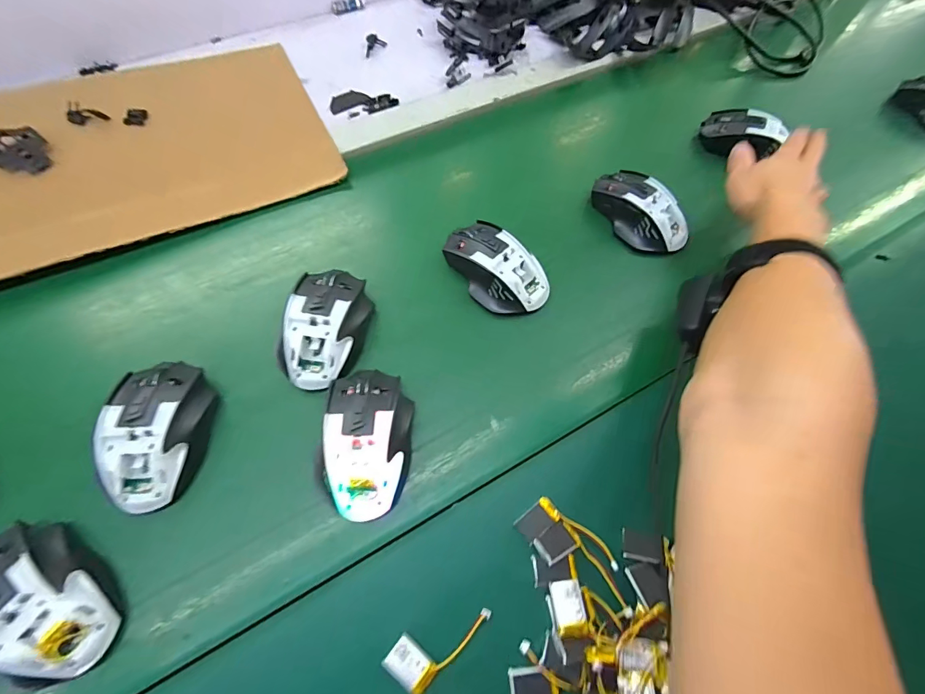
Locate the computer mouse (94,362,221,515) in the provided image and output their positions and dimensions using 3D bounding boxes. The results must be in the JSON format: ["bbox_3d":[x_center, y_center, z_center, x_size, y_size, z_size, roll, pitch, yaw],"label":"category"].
[{"bbox_3d":[-0.245,0.069,0.335,0.076,0.043,0.119,-5,65,-4],"label":"computer mouse"}]

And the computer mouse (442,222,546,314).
[{"bbox_3d":[0.033,-0.079,0.411,0.061,0.035,0.109,-39,71,-17],"label":"computer mouse"}]

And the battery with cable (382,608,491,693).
[{"bbox_3d":[-0.017,0.200,0.288,0.070,0.011,0.033,-39,71,-17],"label":"battery with cable"}]

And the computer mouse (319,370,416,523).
[{"bbox_3d":[-0.078,0.076,0.334,0.073,0.035,0.116,-1,65,-2],"label":"computer mouse"}]

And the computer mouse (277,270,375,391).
[{"bbox_3d":[-0.124,-0.018,0.380,0.077,0.038,0.111,6,65,2],"label":"computer mouse"}]

